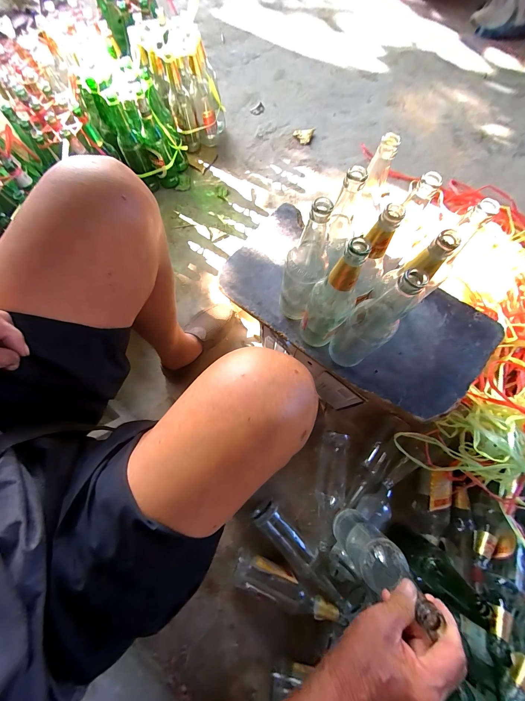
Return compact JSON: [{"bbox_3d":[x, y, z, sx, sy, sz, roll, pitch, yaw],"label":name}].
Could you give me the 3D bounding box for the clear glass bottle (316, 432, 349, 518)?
[{"bbox_3d":[0.174,0.309,0.664,0.074,0.062,0.203,11,74,3],"label":"clear glass bottle"}]

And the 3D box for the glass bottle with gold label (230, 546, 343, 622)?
[{"bbox_3d":[0.049,0.526,0.597,0.238,0.059,0.068,21,75,5],"label":"glass bottle with gold label"}]

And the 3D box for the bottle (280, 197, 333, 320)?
[{"bbox_3d":[0.067,-0.127,0.435,0.059,0.273,0.062,12,74,3],"label":"bottle"}]

